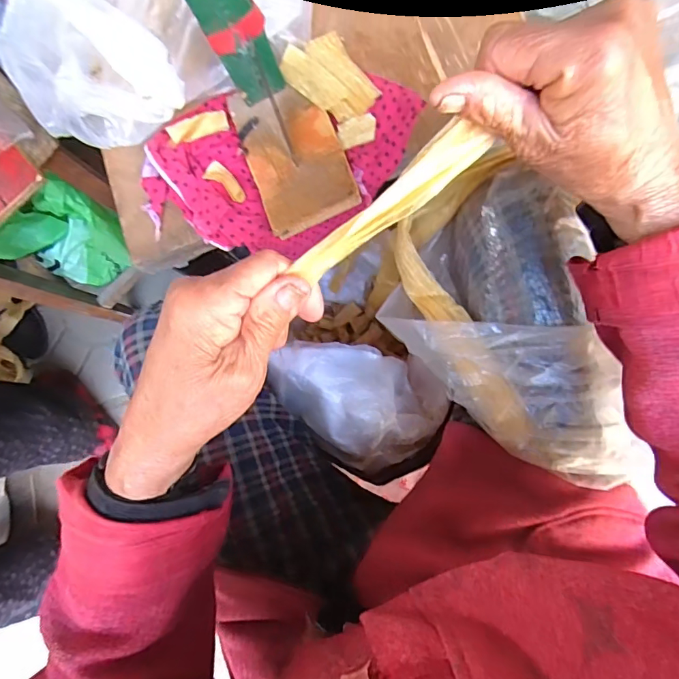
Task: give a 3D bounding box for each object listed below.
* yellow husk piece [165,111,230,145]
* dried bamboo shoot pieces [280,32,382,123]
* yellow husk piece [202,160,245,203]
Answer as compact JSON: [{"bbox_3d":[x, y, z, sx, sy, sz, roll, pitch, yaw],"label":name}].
[{"bbox_3d":[-0.125,-0.187,0.395,0.052,0.012,0.021,-28,81,-20],"label":"yellow husk piece"},{"bbox_3d":[-0.009,-0.223,0.384,0.056,0.014,0.077,-35,81,3],"label":"dried bamboo shoot pieces"},{"bbox_3d":[-0.099,-0.139,0.394,0.041,0.005,0.019,37,90,9],"label":"yellow husk piece"}]

